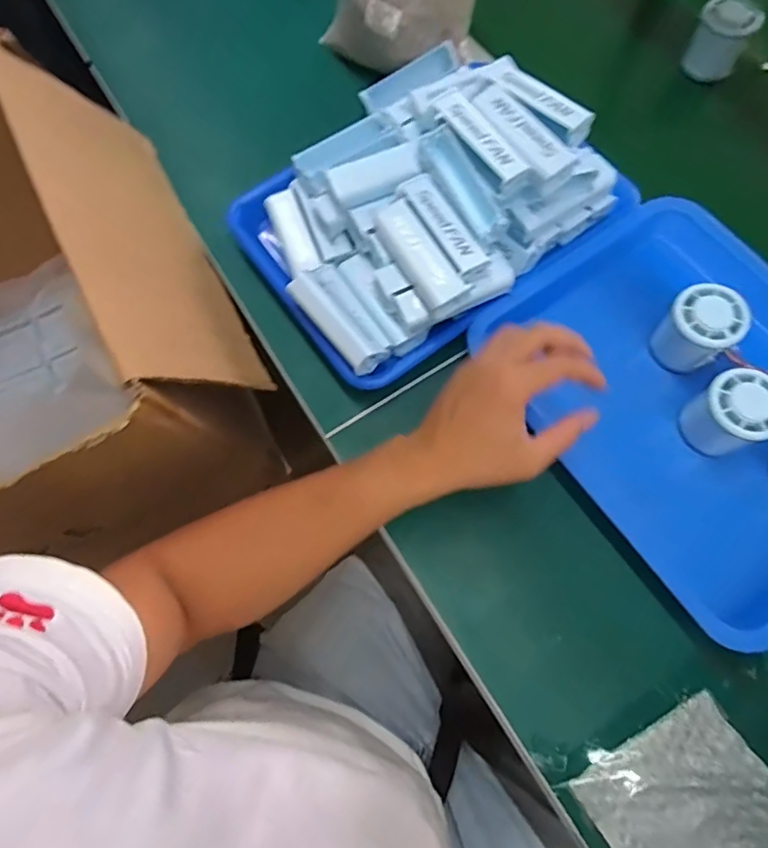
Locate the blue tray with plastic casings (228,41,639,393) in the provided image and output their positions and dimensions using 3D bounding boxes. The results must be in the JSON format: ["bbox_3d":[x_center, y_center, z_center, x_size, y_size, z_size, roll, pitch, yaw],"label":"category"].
[{"bbox_3d":[0.030,-0.217,0.506,0.314,0.109,0.262,-36,73,-11],"label":"blue tray with plastic casings"}]

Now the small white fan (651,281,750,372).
[{"bbox_3d":[0.264,-0.078,0.465,0.059,0.056,0.058,0,70,1],"label":"small white fan"}]

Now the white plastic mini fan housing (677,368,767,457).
[{"bbox_3d":[0.278,-0.006,0.443,0.053,0.061,0.055,0,70,1],"label":"white plastic mini fan housing"}]

